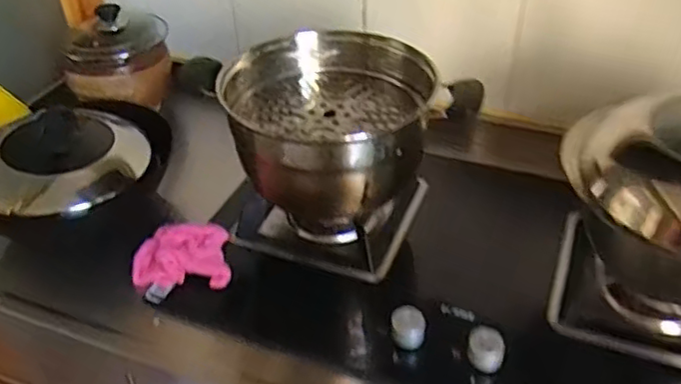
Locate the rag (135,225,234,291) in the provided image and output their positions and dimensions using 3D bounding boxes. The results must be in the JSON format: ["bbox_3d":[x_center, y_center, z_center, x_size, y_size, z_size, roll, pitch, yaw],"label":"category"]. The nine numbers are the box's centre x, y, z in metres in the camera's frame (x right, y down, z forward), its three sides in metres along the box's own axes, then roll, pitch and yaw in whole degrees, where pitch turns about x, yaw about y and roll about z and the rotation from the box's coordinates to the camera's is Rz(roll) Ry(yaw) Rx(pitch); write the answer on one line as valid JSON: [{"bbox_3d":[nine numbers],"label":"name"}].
[{"bbox_3d":[-0.212,0.082,0.864,0.129,0.037,0.106,-5,39,-5],"label":"rag"}]

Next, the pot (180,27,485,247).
[{"bbox_3d":[-0.028,-0.073,0.868,0.284,0.247,0.249,-12,40,-13],"label":"pot"}]

